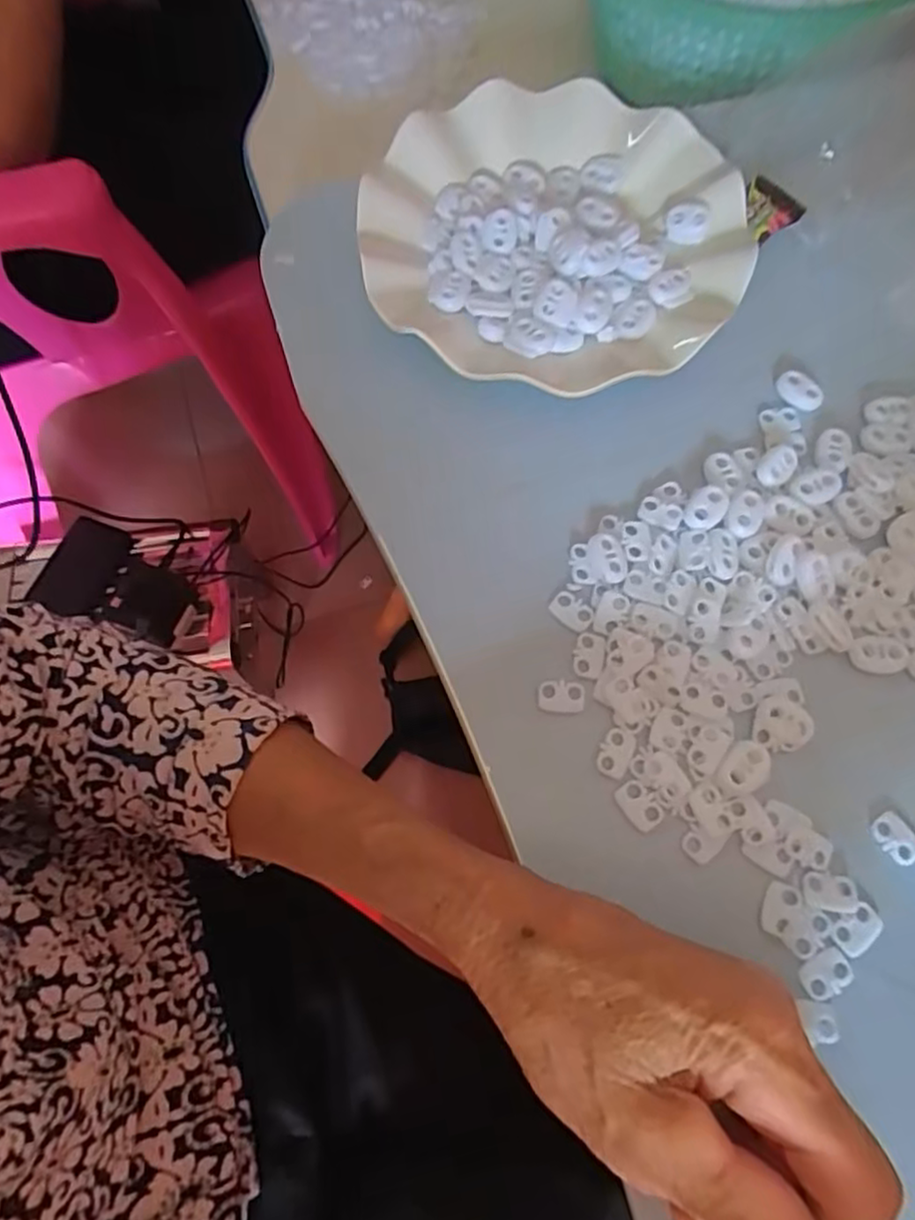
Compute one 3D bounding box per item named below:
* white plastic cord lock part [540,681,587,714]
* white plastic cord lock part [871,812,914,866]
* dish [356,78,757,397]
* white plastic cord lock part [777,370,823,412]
[{"bbox_3d":[0.041,0.034,0.276,0.018,0.004,0.012,1,67,2],"label":"white plastic cord lock part"},{"bbox_3d":[0.163,0.084,0.259,0.013,0.004,0.018,-35,70,-12],"label":"white plastic cord lock part"},{"bbox_3d":[0.046,-0.186,0.341,0.177,0.031,0.166,-1,67,2],"label":"dish"},{"bbox_3d":[0.158,-0.101,0.325,0.014,0.007,0.021,-41,72,-14],"label":"white plastic cord lock part"}]

